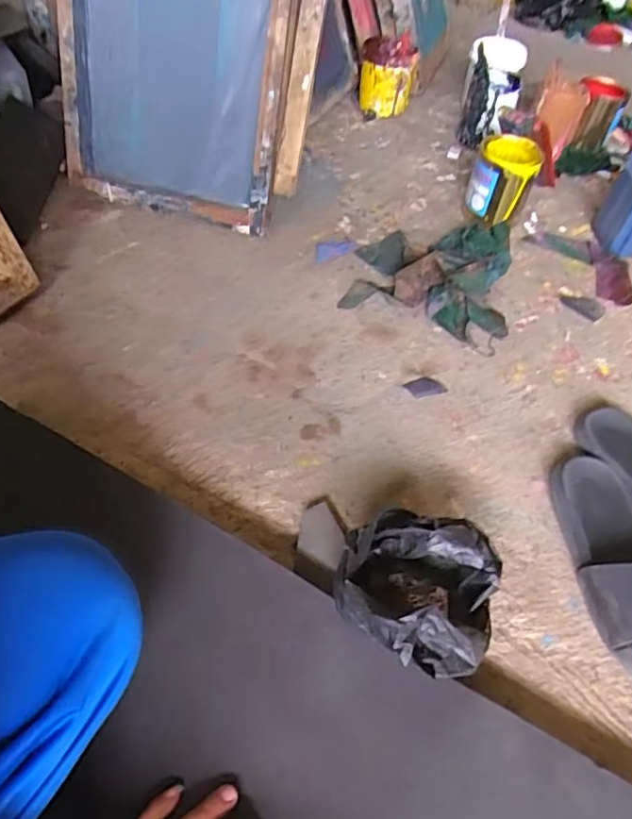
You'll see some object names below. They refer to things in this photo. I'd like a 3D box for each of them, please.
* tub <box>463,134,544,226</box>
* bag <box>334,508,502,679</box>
[{"bbox_3d":[0.329,-0.407,1.052,0.106,0.120,0.123,21,50,11],"label":"tub"},{"bbox_3d":[0.098,0.179,0.579,0.150,0.100,0.156,17,50,8],"label":"bag"}]

